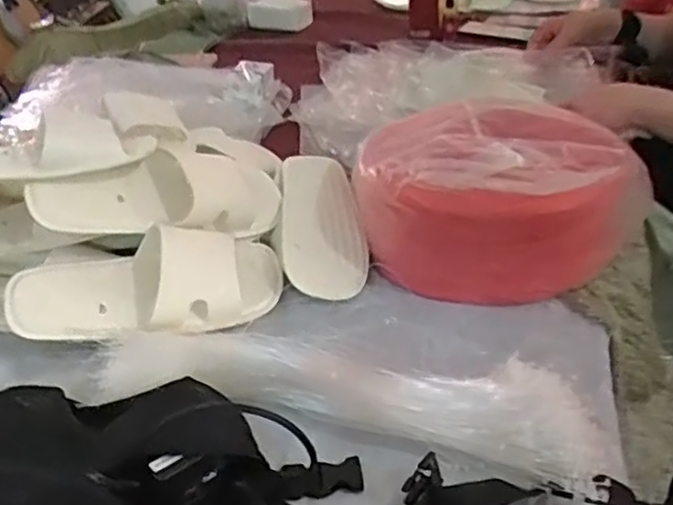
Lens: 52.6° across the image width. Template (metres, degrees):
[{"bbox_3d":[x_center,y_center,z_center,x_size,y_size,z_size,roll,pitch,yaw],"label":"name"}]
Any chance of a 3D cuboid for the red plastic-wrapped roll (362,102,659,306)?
[{"bbox_3d":[0.171,-0.068,0.766,0.279,0.137,0.205,-3,34,0],"label":"red plastic-wrapped roll"}]

